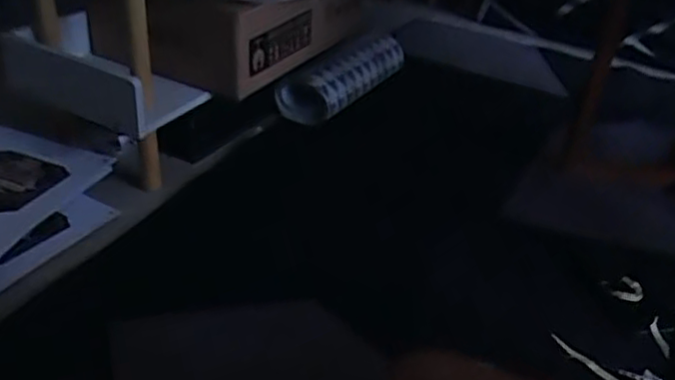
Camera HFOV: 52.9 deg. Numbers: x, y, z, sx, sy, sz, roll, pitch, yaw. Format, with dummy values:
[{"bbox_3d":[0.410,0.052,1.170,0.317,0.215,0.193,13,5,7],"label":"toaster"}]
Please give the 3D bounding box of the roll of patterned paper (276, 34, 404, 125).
[{"bbox_3d":[0.026,-0.201,1.193,0.076,0.078,0.294,25,38,28],"label":"roll of patterned paper"}]

